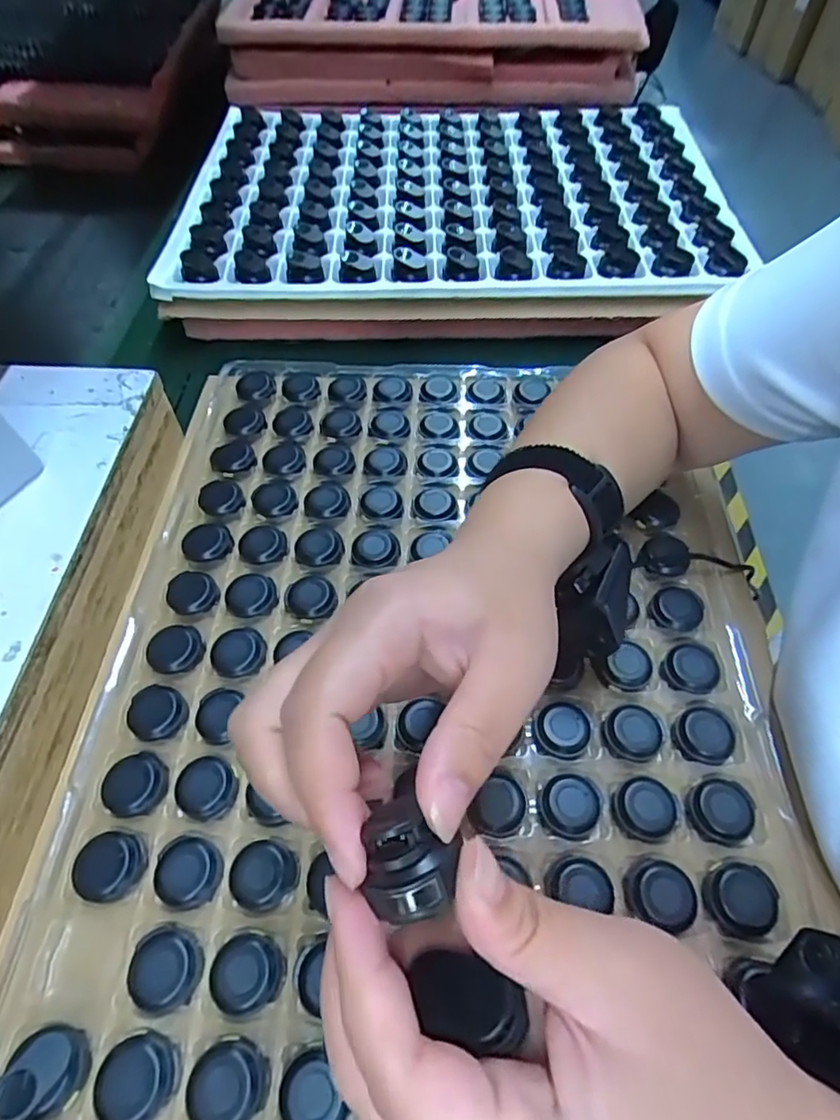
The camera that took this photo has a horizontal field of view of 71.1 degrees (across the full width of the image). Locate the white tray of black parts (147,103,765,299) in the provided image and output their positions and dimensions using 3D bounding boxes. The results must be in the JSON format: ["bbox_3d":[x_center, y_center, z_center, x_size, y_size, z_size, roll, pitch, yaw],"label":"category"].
[{"bbox_3d":[0.033,-0.370,0.576,0.497,0.034,0.349,1,56,0],"label":"white tray of black parts"}]

